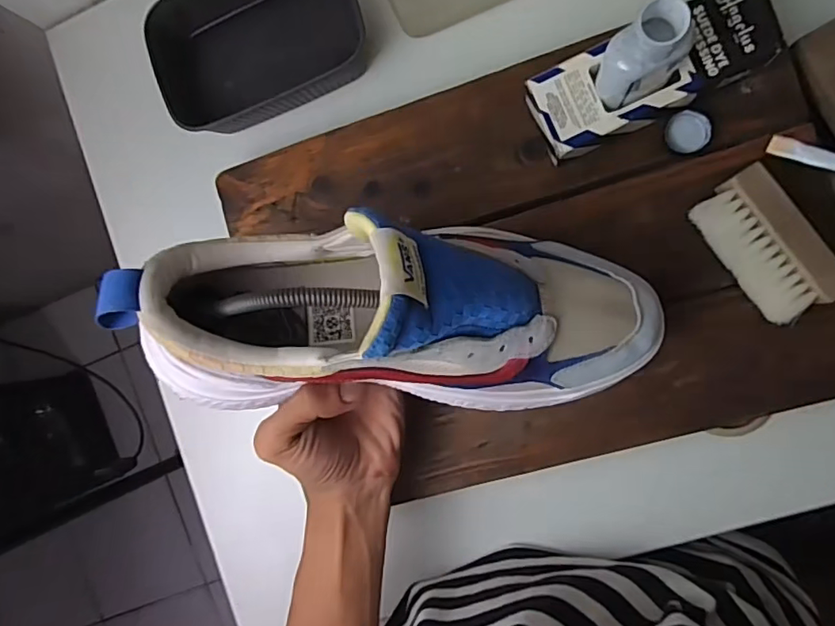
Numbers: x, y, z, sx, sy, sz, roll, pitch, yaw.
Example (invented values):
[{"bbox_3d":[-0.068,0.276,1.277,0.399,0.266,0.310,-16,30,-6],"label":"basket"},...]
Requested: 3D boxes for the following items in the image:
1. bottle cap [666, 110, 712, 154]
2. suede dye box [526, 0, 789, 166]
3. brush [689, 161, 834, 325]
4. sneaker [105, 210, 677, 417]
[{"bbox_3d":[0.182,-0.121,0.369,0.025,0.012,0.026,0,91,10],"label":"bottle cap"},{"bbox_3d":[0.148,-0.151,0.360,0.146,0.041,0.057,-23,87,10],"label":"suede dye box"},{"bbox_3d":[0.220,-0.042,0.349,0.043,0.035,0.092,-35,85,9],"label":"brush"},{"bbox_3d":[0.001,0.002,0.291,0.277,0.128,0.103,2,92,-6],"label":"sneaker"}]

